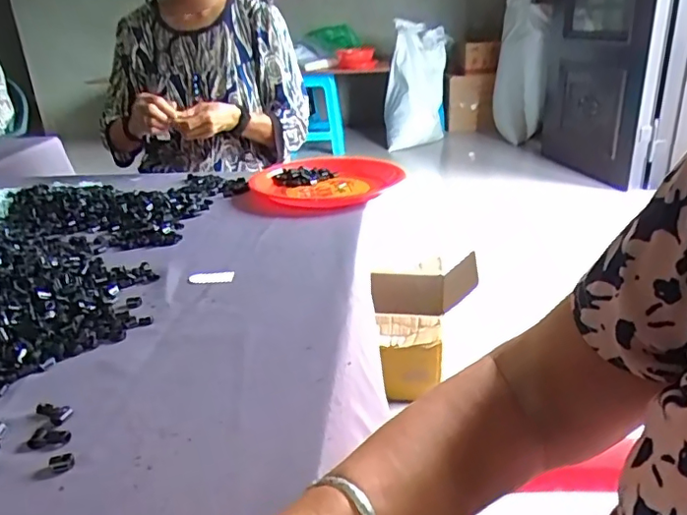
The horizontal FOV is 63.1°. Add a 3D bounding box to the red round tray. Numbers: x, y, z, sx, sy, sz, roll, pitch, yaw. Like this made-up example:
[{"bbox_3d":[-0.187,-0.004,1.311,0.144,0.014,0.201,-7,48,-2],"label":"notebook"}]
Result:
[{"bbox_3d":[-0.032,-0.129,0.957,0.231,0.048,0.237,-2,23,1],"label":"red round tray"}]

